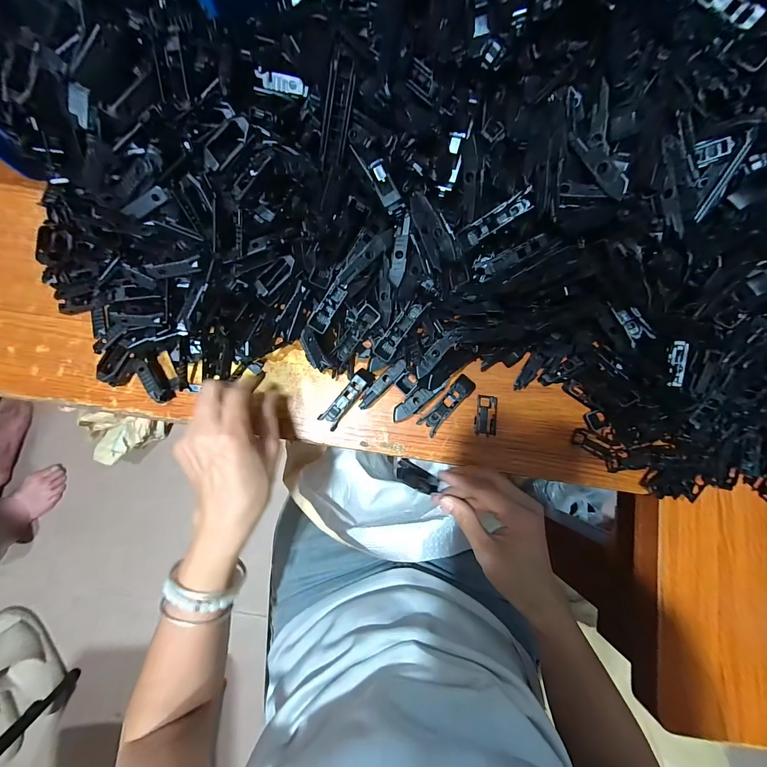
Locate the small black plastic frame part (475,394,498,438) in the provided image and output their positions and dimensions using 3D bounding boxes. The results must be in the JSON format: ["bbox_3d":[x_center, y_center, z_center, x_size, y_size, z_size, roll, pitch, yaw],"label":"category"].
[{"bbox_3d":[0.103,0.032,0.326,0.020,0.010,0.039,10,82,1],"label":"small black plastic frame part"}]

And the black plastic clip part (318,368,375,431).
[{"bbox_3d":[-0.036,0.015,0.324,0.019,0.008,0.067,41,83,5],"label":"black plastic clip part"}]

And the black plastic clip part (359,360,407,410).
[{"bbox_3d":[-0.002,0.001,0.325,0.061,0.014,0.015,-44,85,-6],"label":"black plastic clip part"}]

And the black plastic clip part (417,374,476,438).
[{"bbox_3d":[0.064,0.021,0.328,0.021,0.009,0.069,44,84,5],"label":"black plastic clip part"}]

